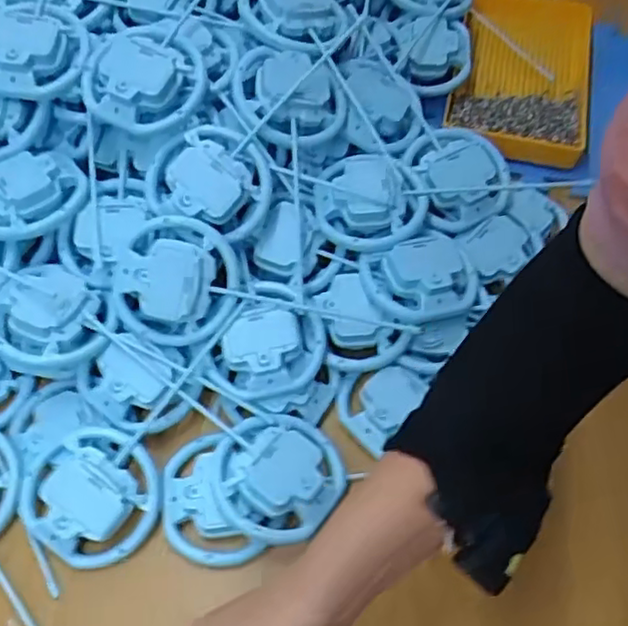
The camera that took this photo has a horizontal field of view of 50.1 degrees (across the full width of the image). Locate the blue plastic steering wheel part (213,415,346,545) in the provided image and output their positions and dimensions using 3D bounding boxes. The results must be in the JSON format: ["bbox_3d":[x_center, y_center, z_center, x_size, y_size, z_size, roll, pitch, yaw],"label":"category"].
[{"bbox_3d":[-0.026,0.122,0.516,0.097,0.030,0.098,1,58,-1],"label":"blue plastic steering wheel part"}]

